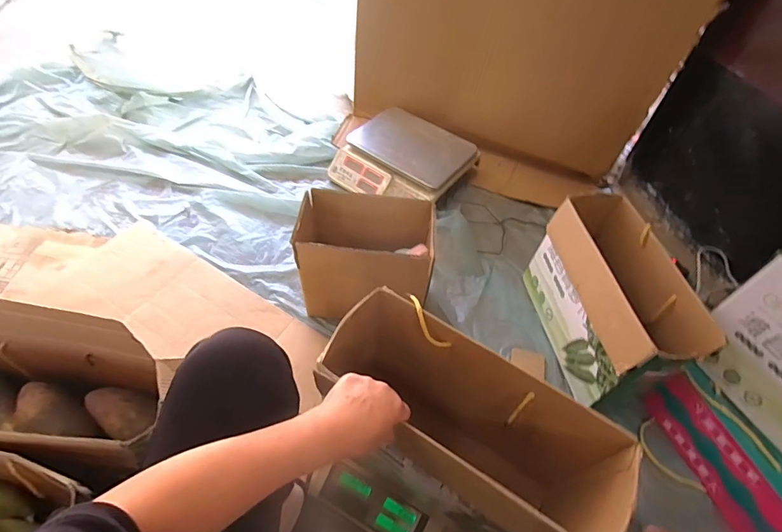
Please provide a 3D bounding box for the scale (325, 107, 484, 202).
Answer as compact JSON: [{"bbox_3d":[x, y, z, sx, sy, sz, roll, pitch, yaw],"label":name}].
[{"bbox_3d":[0.024,-0.313,1.228,0.355,0.106,0.300,34,56,21],"label":"scale"}]

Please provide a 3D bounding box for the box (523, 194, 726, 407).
[{"bbox_3d":[0.439,0.071,0.879,0.162,0.268,0.389,-4,52,-8],"label":"box"}]

